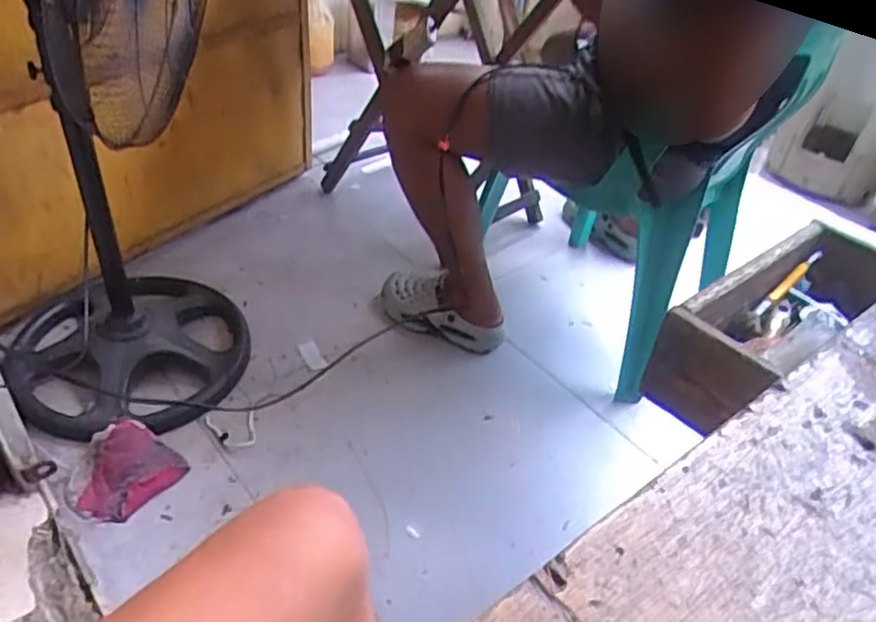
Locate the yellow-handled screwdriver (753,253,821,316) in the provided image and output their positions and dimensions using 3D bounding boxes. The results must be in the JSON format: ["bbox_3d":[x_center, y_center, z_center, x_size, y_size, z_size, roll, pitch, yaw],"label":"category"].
[{"bbox_3d":[0.426,-0.034,0.833,0.129,0.019,0.009,-38,54,-17],"label":"yellow-handled screwdriver"}]

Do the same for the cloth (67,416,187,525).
[{"bbox_3d":[-0.504,0.249,1.085,0.154,0.055,0.165,31,46,28],"label":"cloth"}]

